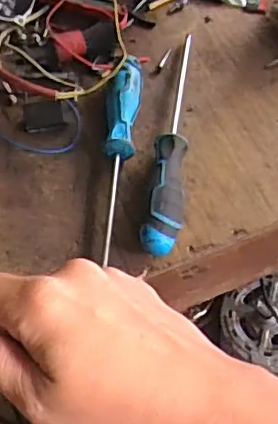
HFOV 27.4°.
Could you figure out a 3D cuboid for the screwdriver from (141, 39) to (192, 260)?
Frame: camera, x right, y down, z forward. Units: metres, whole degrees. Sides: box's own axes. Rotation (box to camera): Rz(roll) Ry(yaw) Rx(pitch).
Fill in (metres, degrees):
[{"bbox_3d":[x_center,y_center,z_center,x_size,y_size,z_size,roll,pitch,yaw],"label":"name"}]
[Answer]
[{"bbox_3d":[0.033,-0.070,0.509,0.029,0.034,0.241,6,59,7],"label":"screwdriver"}]

